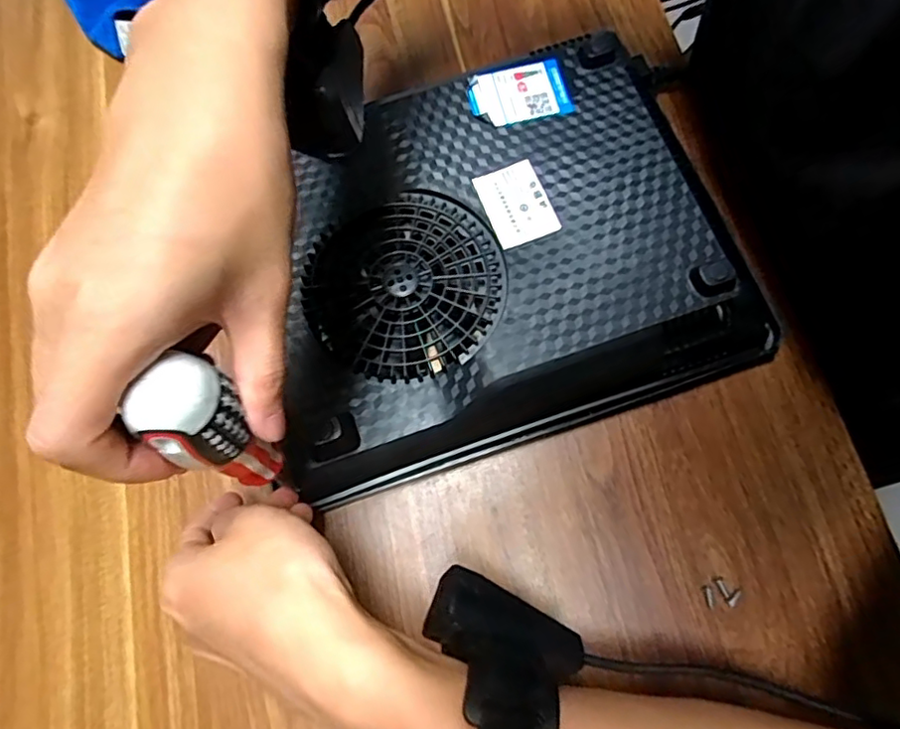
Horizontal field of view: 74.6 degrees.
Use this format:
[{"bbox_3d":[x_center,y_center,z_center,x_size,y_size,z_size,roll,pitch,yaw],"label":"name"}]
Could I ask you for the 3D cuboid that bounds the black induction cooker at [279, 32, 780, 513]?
[{"bbox_3d":[0.024,-0.072,0.394,0.294,0.046,0.242,-18,74,-4],"label":"black induction cooker"}]

